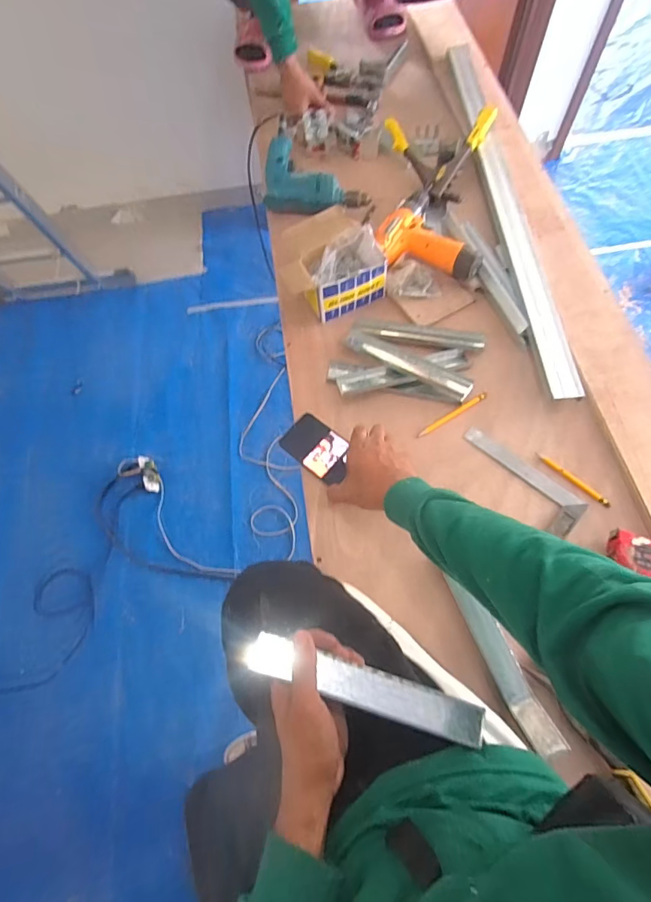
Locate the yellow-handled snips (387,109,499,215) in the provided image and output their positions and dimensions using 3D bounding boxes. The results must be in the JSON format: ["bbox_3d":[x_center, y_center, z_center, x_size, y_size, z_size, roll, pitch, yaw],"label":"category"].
[{"bbox_3d":[0.235,-0.583,0.925,0.218,0.047,0.282,2,67,4],"label":"yellow-handled snips"}]

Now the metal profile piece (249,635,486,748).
[{"bbox_3d":[0.037,0.230,0.443,0.231,0.019,0.035,16,69,6],"label":"metal profile piece"}]

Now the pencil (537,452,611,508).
[{"bbox_3d":[0.369,0.042,0.680,0.118,0.008,0.011,42,75,18],"label":"pencil"}]

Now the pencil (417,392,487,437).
[{"bbox_3d":[0.205,-0.058,0.730,0.135,0.006,0.010,-31,69,-10],"label":"pencil"}]

